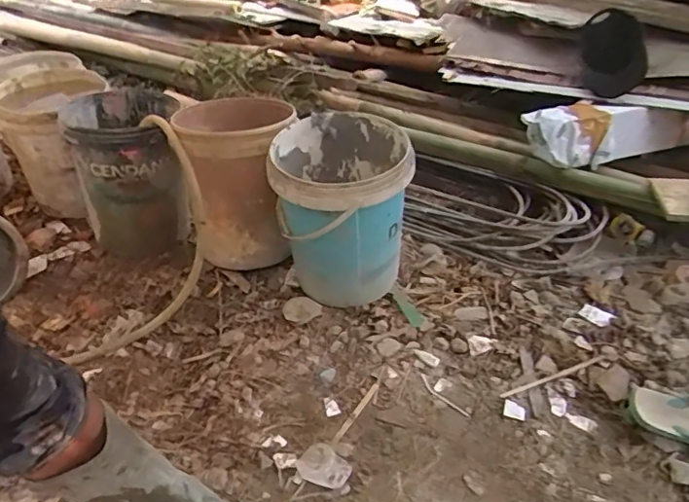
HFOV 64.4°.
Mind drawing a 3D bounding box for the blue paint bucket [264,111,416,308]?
[{"bbox_3d":[-0.006,-0.088,1.274,0.289,0.353,0.309,-1,35,1],"label":"blue paint bucket"}]

